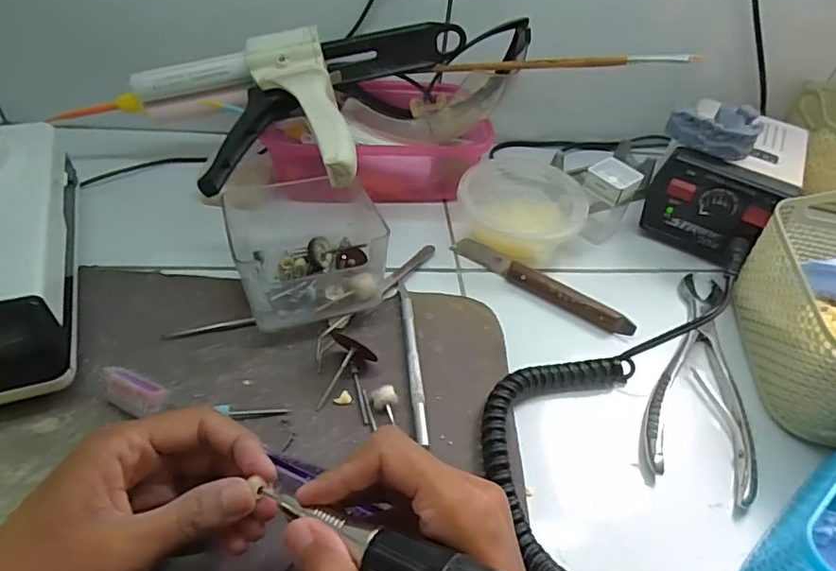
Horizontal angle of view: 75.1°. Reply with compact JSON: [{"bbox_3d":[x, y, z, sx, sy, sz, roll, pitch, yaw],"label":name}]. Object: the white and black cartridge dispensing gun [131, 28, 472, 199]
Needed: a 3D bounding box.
[{"bbox_3d":[-0.080,-0.139,0.400,0.259,0.048,0.155,-7,48,-14],"label":"white and black cartridge dispensing gun"}]

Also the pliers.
[{"bbox_3d":[0.200,0.058,0.379,0.068,0.021,0.185,21,47,12],"label":"pliers"}]

